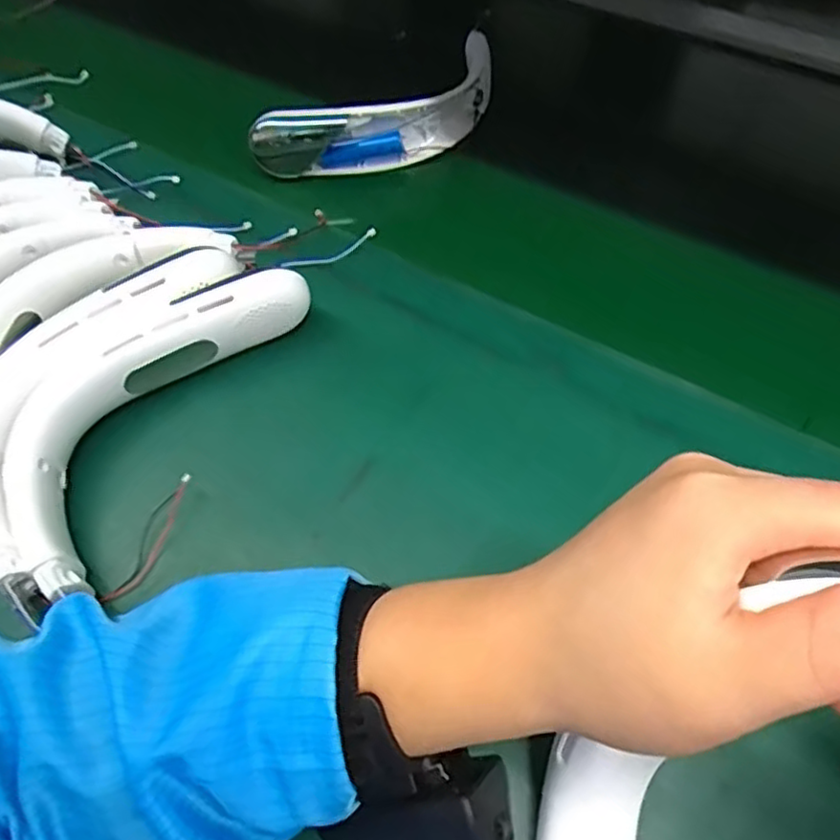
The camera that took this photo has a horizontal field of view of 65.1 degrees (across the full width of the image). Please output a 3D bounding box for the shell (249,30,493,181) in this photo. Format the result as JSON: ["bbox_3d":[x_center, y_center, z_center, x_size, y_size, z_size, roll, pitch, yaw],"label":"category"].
[{"bbox_3d":[-0.032,-0.263,0.562,0.227,0.062,0.083,-23,60,-10],"label":"shell"}]

